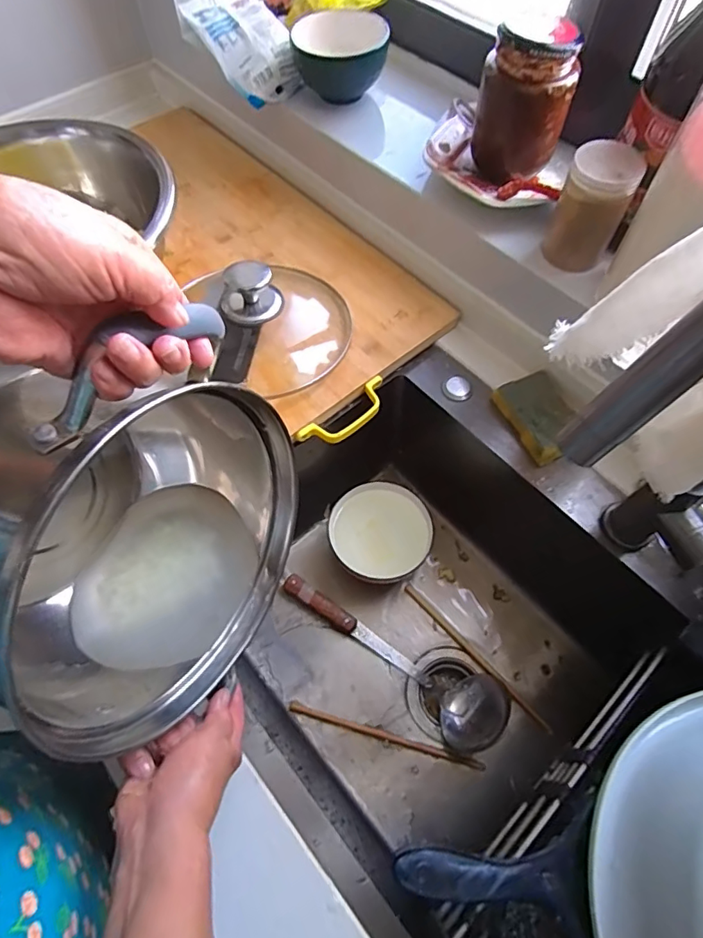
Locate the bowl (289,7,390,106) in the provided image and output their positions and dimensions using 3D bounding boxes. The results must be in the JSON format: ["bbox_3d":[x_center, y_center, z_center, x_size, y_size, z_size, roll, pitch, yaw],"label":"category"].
[{"bbox_3d":[-0.017,-0.539,0.677,0.115,0.075,0.123,-6,62,-3],"label":"bowl"}]

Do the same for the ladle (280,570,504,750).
[{"bbox_3d":[0.039,0.241,0.639,0.307,0.040,0.084,25,64,13],"label":"ladle"}]

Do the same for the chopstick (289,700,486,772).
[{"bbox_3d":[0.041,0.319,0.613,0.235,0.008,0.013,14,63,7],"label":"chopstick"}]

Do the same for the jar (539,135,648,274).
[{"bbox_3d":[0.237,-0.255,0.510,0.065,0.105,0.055,25,65,13],"label":"jar"}]

